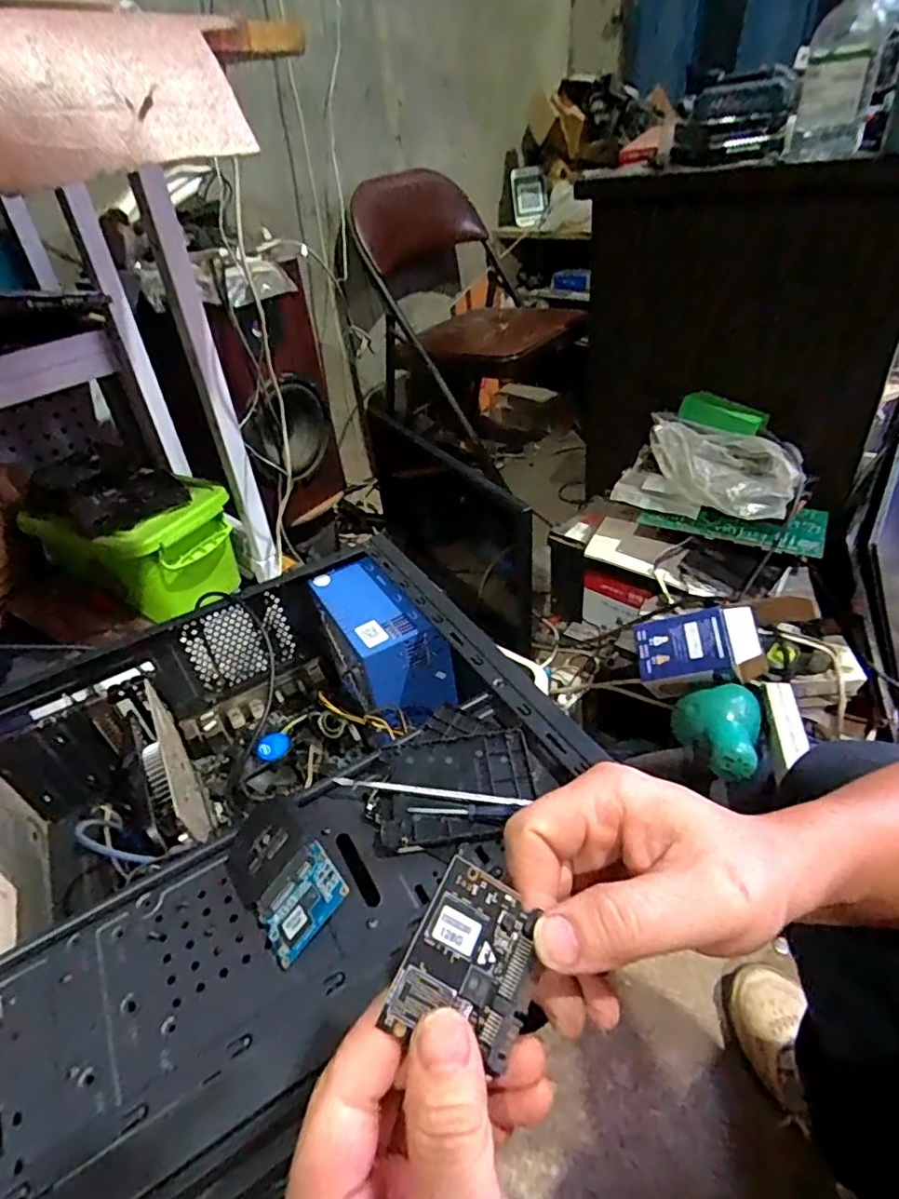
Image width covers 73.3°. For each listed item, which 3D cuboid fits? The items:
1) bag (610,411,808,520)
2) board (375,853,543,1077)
[{"bbox_3d":[0.390,-0.196,0.920,0.256,0.113,0.092,20,46,31],"label":"bag"},{"bbox_3d":[0.008,0.117,0.196,0.043,0.004,0.050,35,61,-8],"label":"board"}]

